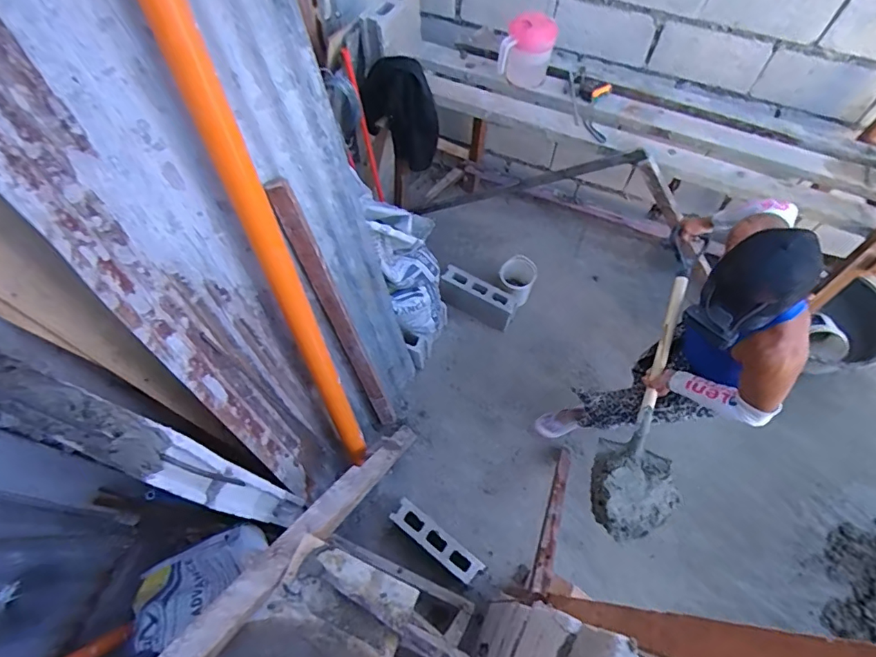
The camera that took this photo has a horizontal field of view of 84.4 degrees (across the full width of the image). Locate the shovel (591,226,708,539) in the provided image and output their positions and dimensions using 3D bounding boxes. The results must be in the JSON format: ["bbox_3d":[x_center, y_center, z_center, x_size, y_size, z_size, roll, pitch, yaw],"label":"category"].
[{"bbox_3d":[0.698,0.154,1.471,0.229,0.173,0.937,22,65,11],"label":"shovel"}]

